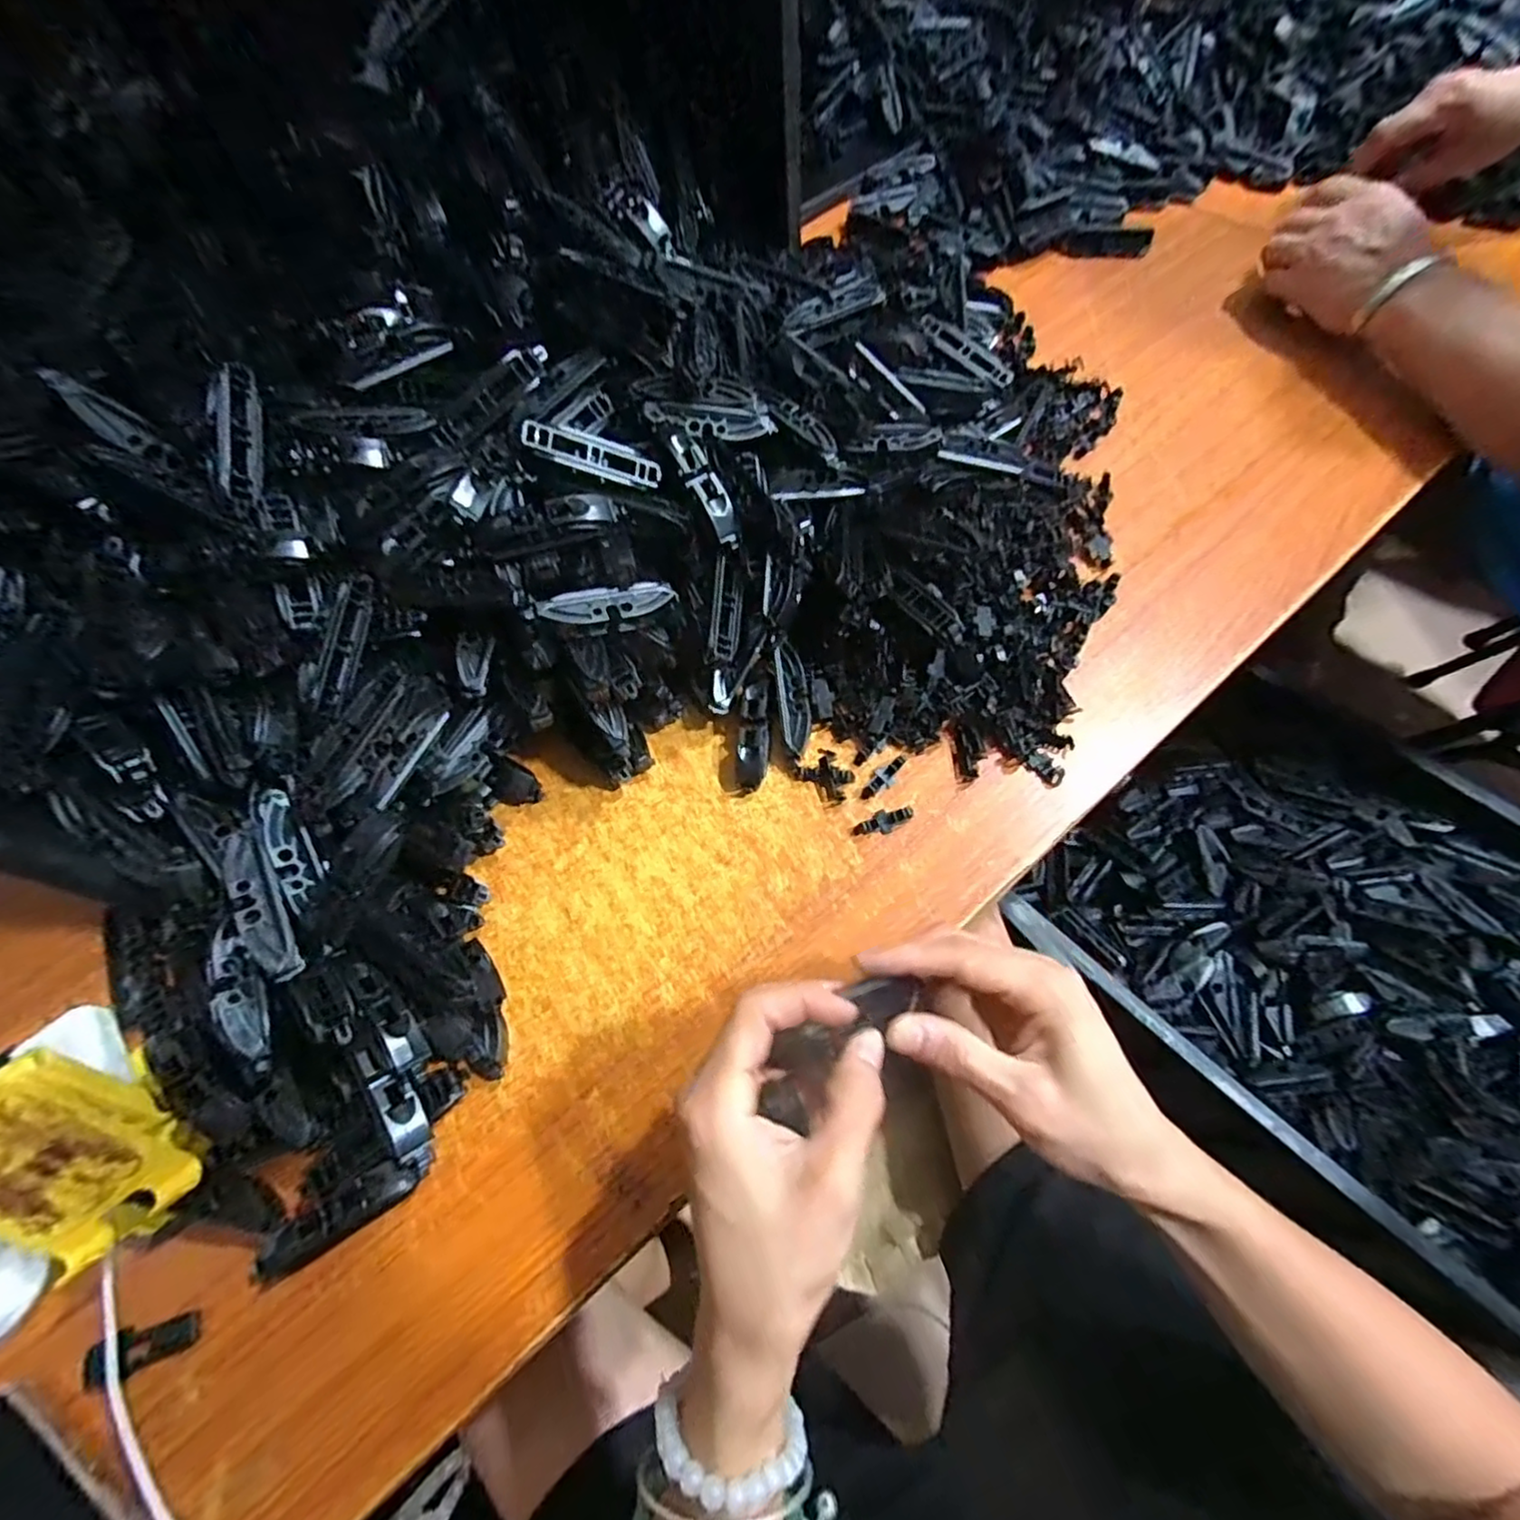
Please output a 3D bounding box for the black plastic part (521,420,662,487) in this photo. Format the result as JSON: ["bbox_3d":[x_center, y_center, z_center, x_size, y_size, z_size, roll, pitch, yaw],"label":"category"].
[{"bbox_3d":[-0.092,-0.169,0.364,0.075,0.009,0.016,10,64,-23],"label":"black plastic part"}]

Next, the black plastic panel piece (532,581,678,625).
[{"bbox_3d":[-0.080,-0.084,0.353,0.073,0.006,0.019,-15,65,-23],"label":"black plastic panel piece"}]

